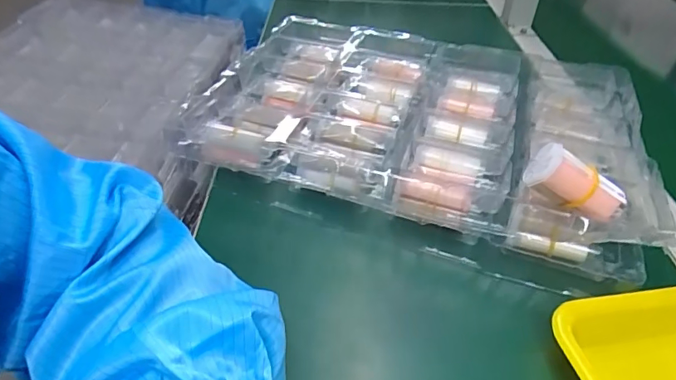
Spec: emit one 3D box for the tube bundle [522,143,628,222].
[{"bbox_3d":[0.176,-0.005,0.347,0.070,0.035,0.026,36,48,15],"label":"tube bundle"}]

